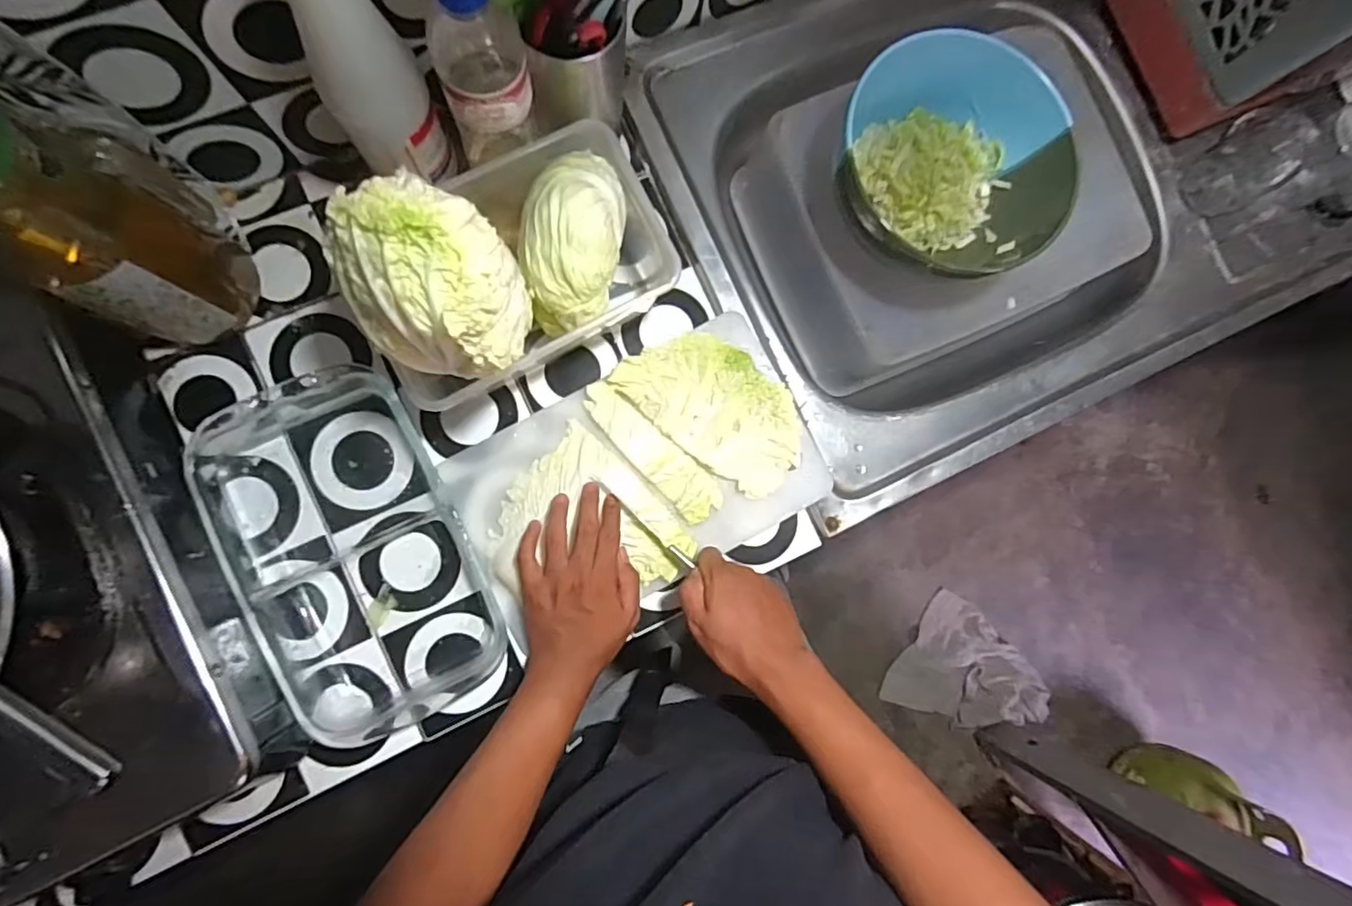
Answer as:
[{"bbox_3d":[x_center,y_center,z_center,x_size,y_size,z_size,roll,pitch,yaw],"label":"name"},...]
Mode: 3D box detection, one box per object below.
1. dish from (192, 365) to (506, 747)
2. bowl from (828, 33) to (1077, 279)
[{"bbox_3d":[-0.270,0.082,0.514,0.168,0.045,0.286,-24,89,-8],"label":"dish"},{"bbox_3d":[0.230,-0.251,0.526,0.191,0.089,0.156,12,84,-5],"label":"bowl"}]

